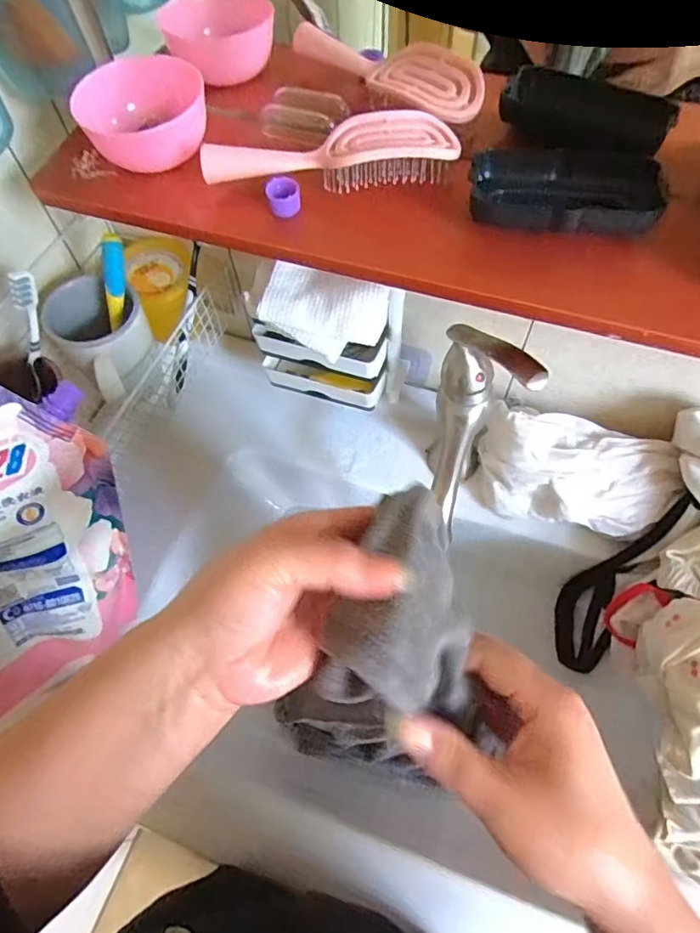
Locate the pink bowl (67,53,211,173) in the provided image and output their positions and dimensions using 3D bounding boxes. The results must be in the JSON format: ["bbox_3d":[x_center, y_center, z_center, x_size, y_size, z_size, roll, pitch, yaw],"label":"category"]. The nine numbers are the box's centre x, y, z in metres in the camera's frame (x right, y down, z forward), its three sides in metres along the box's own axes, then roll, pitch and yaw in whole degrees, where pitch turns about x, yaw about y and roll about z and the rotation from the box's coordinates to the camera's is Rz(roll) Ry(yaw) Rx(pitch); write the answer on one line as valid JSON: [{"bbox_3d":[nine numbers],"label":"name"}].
[{"bbox_3d":[-0.145,-0.248,0.375,0.084,0.038,0.087,-1,61,2],"label":"pink bowl"}]

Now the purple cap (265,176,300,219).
[{"bbox_3d":[-0.042,-0.174,0.349,0.020,0.021,0.017,-9,61,-3],"label":"purple cap"}]

